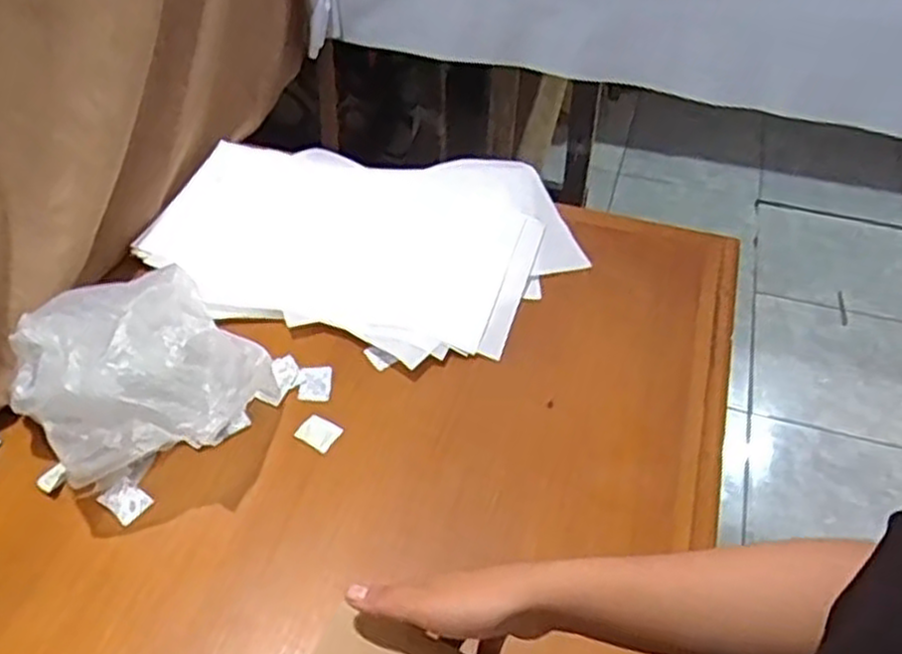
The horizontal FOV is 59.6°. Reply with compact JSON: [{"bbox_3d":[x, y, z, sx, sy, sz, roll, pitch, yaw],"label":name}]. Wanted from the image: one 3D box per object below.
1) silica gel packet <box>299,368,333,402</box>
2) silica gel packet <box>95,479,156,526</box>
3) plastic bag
[{"bbox_3d":[-0.131,0.053,0.764,0.030,0.007,0.038,5,47,3],"label":"silica gel packet"},{"bbox_3d":[-0.279,0.148,0.673,0.037,0.008,0.030,26,51,21],"label":"silica gel packet"},{"bbox_3d":[-0.266,0.039,0.690,0.200,0.131,0.197,-26,51,-24],"label":"plastic bag"}]

